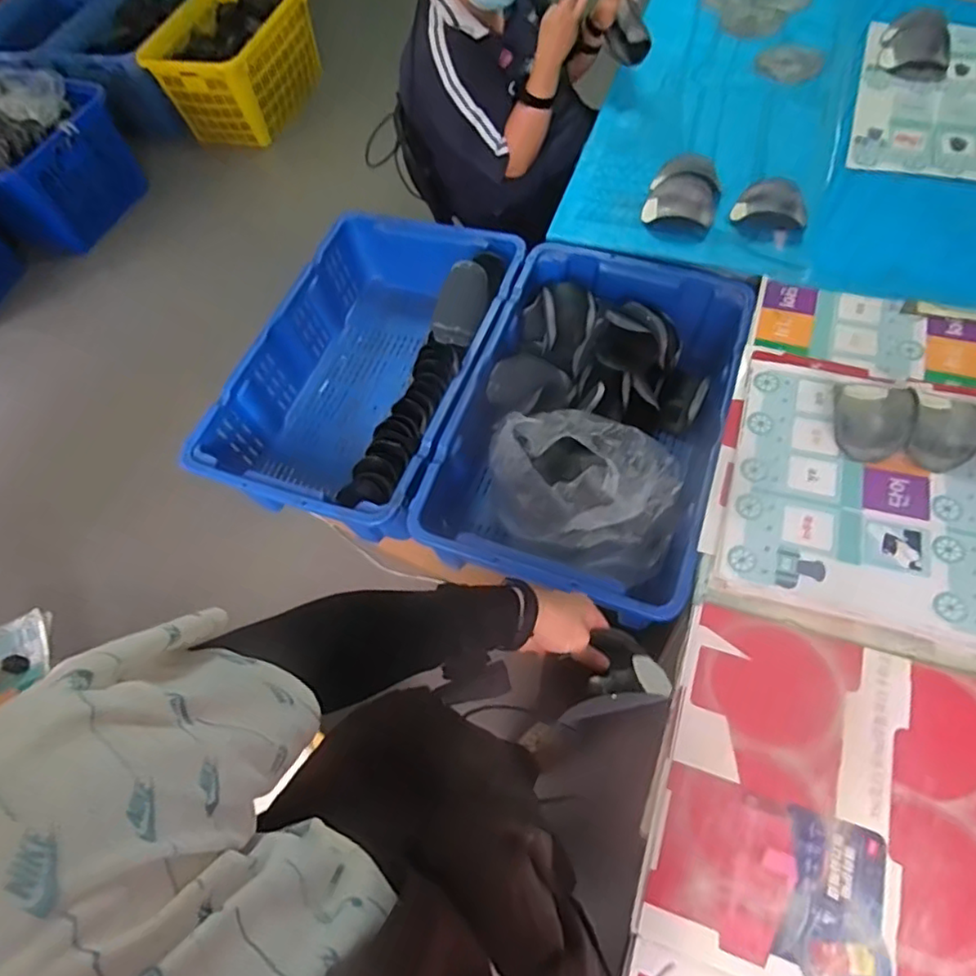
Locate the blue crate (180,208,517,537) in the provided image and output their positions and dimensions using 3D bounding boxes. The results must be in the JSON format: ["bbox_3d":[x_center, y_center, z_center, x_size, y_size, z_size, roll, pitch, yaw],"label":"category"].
[{"bbox_3d":[-0.216,-0.231,1.212,0.434,0.201,0.677,15,65,15],"label":"blue crate"}]

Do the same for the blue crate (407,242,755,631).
[{"bbox_3d":[0.184,-0.121,1.095,0.428,0.206,0.664,15,65,15],"label":"blue crate"}]

